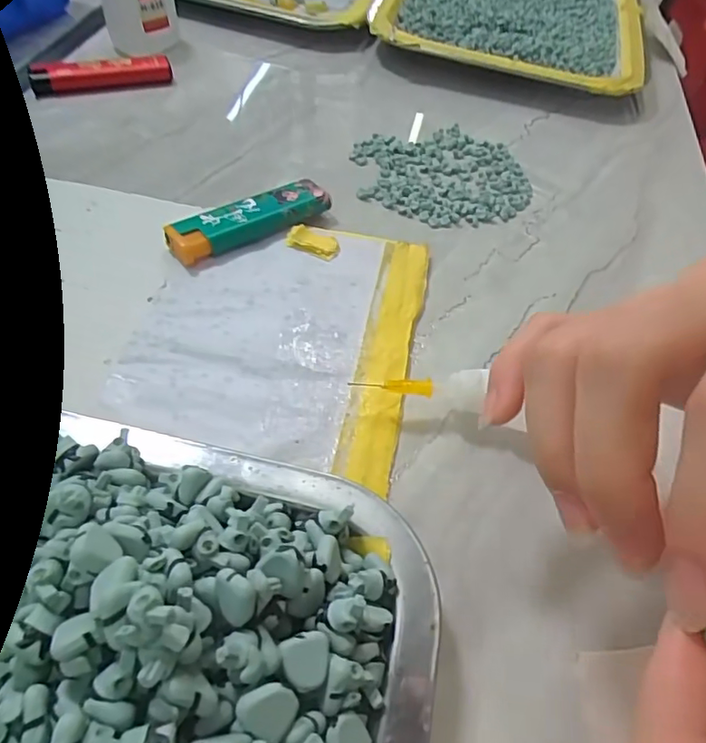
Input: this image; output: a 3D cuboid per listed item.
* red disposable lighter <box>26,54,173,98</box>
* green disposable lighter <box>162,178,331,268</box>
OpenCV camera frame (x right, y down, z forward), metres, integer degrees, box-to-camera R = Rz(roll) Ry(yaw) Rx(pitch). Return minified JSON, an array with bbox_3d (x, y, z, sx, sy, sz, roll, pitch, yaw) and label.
[{"bbox_3d":[-0.150,-0.177,0.340,0.078,0.014,0.012,-15,55,-17],"label":"red disposable lighter"},{"bbox_3d":[-0.048,-0.070,0.267,0.078,0.013,0.021,-28,61,-25],"label":"green disposable lighter"}]

